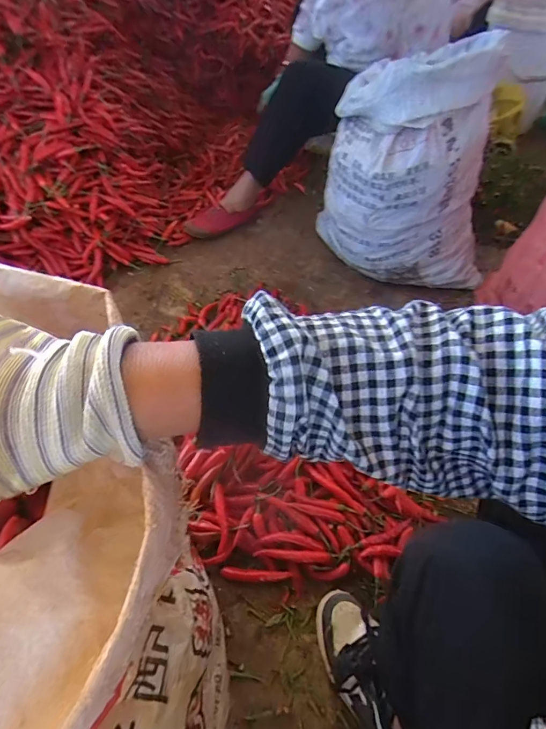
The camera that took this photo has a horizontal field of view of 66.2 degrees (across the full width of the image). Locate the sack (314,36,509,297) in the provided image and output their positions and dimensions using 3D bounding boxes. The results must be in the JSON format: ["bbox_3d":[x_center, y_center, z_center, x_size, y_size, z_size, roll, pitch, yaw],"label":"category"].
[{"bbox_3d":[0.319,-0.426,0.947,0.360,0.451,0.268,-6,51,-1],"label":"sack"}]

